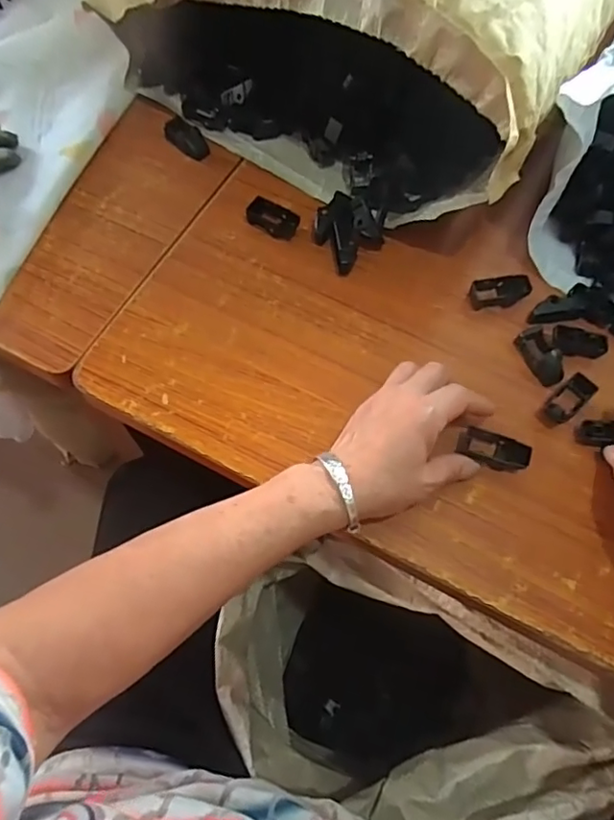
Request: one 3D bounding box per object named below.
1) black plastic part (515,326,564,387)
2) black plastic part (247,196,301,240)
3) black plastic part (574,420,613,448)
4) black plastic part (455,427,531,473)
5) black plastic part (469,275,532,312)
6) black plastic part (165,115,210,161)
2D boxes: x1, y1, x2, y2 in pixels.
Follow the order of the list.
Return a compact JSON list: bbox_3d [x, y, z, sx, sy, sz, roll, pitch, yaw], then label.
[{"bbox_3d":[0.201,-0.047,0.484,0.025,0.013,0.052,-24,69,-11],"label":"black plastic part"},{"bbox_3d":[-0.032,-0.183,0.538,0.047,0.014,0.027,29,69,11],"label":"black plastic part"},{"bbox_3d":[0.236,0.019,0.443,0.048,0.015,0.019,3,62,37],"label":"black plastic part"},{"bbox_3d":[0.147,0.031,0.445,0.051,0.018,0.023,24,68,9],"label":"black plastic part"},{"bbox_3d":[0.175,-0.108,0.513,0.054,0.013,0.026,-8,67,-4],"label":"black plastic part"},{"bbox_3d":[-0.124,-0.280,0.584,0.053,0.013,0.027,40,72,15],"label":"black plastic part"}]

